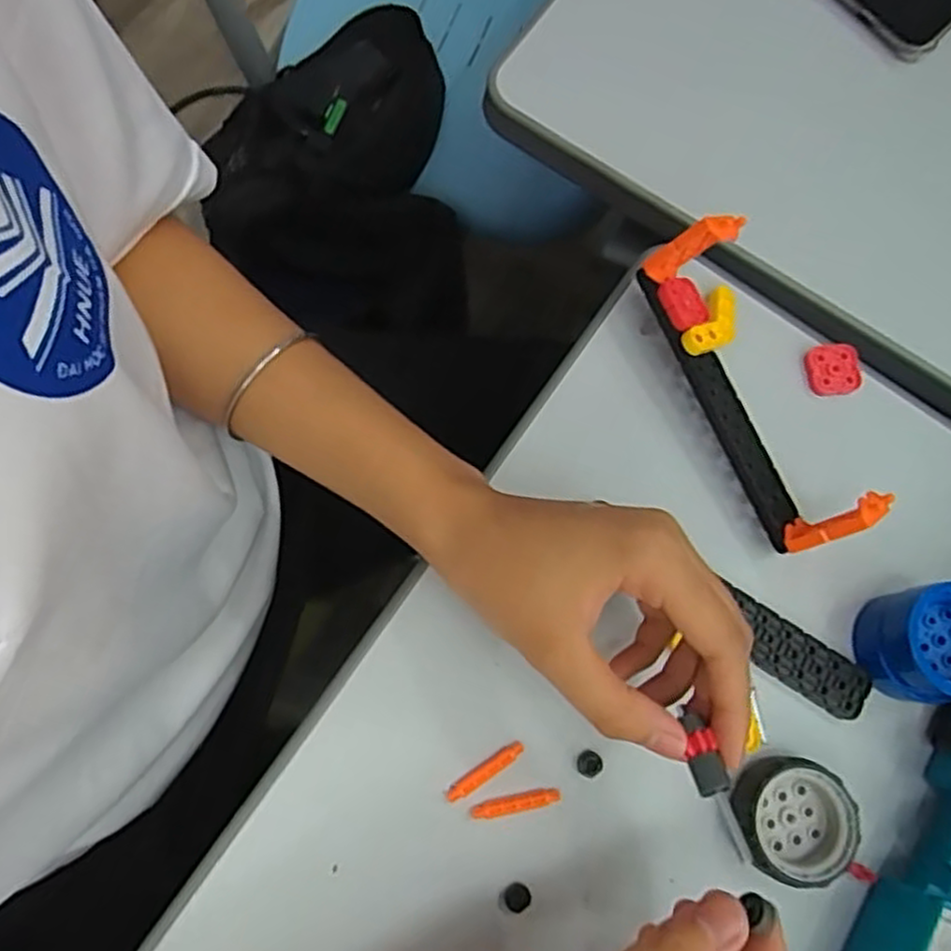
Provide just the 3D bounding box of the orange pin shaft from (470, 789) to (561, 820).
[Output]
[{"bbox_3d":[0.017,0.137,0.312,0.037,0.004,0.007,-8,77,-8],"label":"orange pin shaft"}]

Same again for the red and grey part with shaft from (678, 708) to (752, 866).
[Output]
[{"bbox_3d":[0.083,0.109,0.265,0.011,0.008,0.052,-14,60,-6],"label":"red and grey part with shaft"}]

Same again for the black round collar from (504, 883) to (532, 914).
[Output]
[{"bbox_3d":[0.017,0.171,0.303,0.011,0.004,0.011,2,75,-6],"label":"black round collar"}]

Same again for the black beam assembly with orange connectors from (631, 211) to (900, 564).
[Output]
[{"bbox_3d":[0.130,-0.041,0.349,0.045,0.056,0.152,-24,86,-9],"label":"black beam assembly with orange connectors"}]

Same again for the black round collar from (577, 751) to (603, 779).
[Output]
[{"bbox_3d":[0.049,0.124,0.320,0.011,0.004,0.011,2,75,-6],"label":"black round collar"}]

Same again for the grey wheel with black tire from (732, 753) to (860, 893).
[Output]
[{"bbox_3d":[0.137,0.146,0.321,0.044,0.022,0.049,-15,78,-10],"label":"grey wheel with black tire"}]

